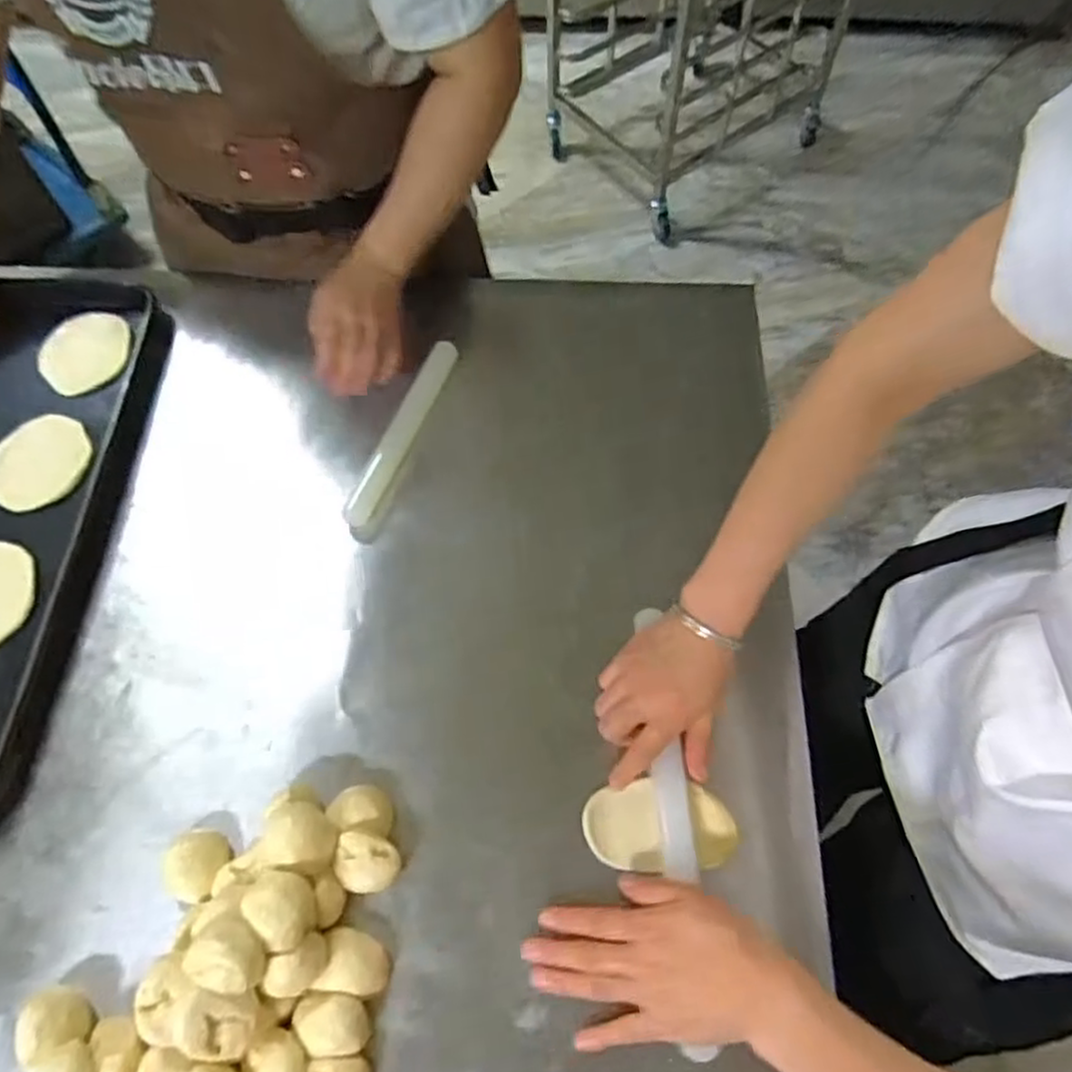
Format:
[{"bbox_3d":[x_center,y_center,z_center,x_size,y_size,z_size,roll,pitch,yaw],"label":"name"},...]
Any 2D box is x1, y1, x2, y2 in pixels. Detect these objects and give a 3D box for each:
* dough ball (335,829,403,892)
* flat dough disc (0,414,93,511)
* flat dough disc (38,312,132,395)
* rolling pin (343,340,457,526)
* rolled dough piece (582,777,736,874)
[{"bbox_3d":[-0.131,0.258,0.560,0.049,0.034,0.040,13,65,8],"label":"dough ball"},{"bbox_3d":[-0.512,-0.077,0.736,0.105,0.016,0.104,-1,64,1],"label":"flat dough disc"},{"bbox_3d":[-0.503,-0.202,0.793,0.092,0.007,0.100,2,71,-5],"label":"flat dough disc"},{"bbox_3d":[-0.135,-0.108,0.733,0.028,0.030,0.219,21,66,12],"label":"rolling pin"},{"bbox_3d":[0.096,0.228,0.562,0.115,0.010,0.062,-2,63,6],"label":"rolled dough piece"}]

